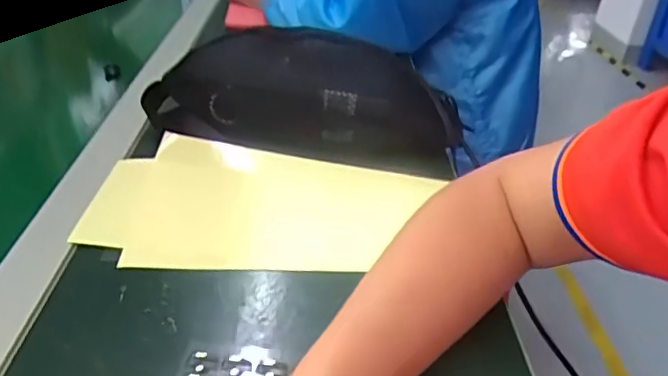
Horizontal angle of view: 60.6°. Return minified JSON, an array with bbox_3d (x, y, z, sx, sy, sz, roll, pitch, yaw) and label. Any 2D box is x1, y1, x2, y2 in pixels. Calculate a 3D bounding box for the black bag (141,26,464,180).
[{"bbox_3d":[-0.029,-0.094,0.583,0.307,0.100,0.130,2,31,-2],"label":"black bag"}]

